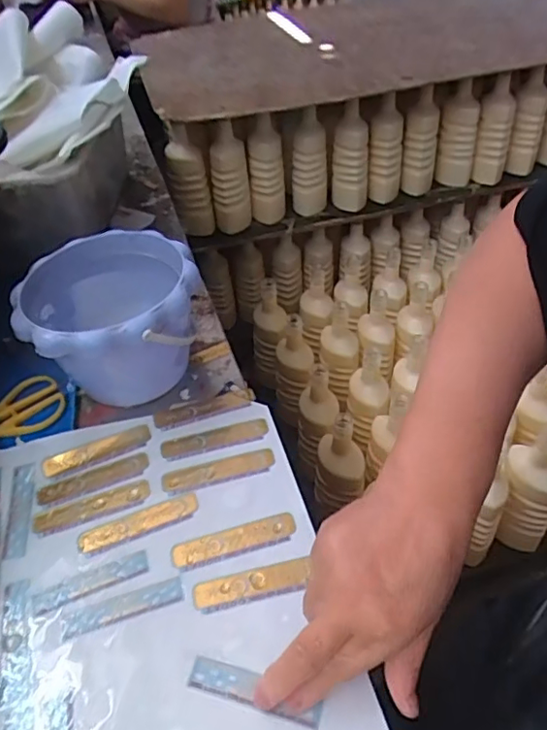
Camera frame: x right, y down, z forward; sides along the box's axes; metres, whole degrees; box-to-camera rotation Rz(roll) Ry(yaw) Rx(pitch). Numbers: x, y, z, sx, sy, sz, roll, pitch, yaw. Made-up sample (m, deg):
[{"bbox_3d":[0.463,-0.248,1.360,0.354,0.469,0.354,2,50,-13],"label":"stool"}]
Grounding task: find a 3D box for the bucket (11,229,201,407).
[{"bbox_3d":[-0.139,-0.034,0.512,0.146,0.112,0.143,-3,46,3],"label":"bucket"}]

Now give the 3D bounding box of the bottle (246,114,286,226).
[{"bbox_3d":[-0.014,-0.381,1.109,0.068,0.233,0.058,-3,44,0],"label":"bottle"}]

